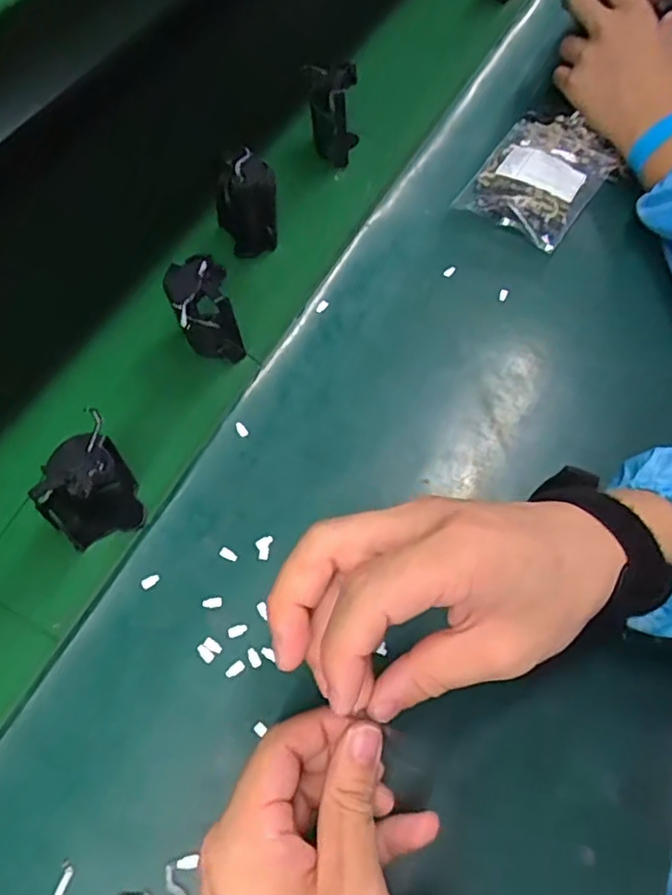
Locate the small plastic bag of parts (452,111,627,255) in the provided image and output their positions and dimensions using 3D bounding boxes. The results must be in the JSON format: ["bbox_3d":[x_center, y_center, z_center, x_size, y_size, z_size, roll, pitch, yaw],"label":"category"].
[{"bbox_3d":[0.183,-0.245,0.558,0.104,0.018,0.163,35,68,15],"label":"small plastic bag of parts"}]

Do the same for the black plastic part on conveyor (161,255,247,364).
[{"bbox_3d":[-0.094,-0.097,0.443,0.040,0.060,0.052,-18,65,-10],"label":"black plastic part on conveyor"}]

